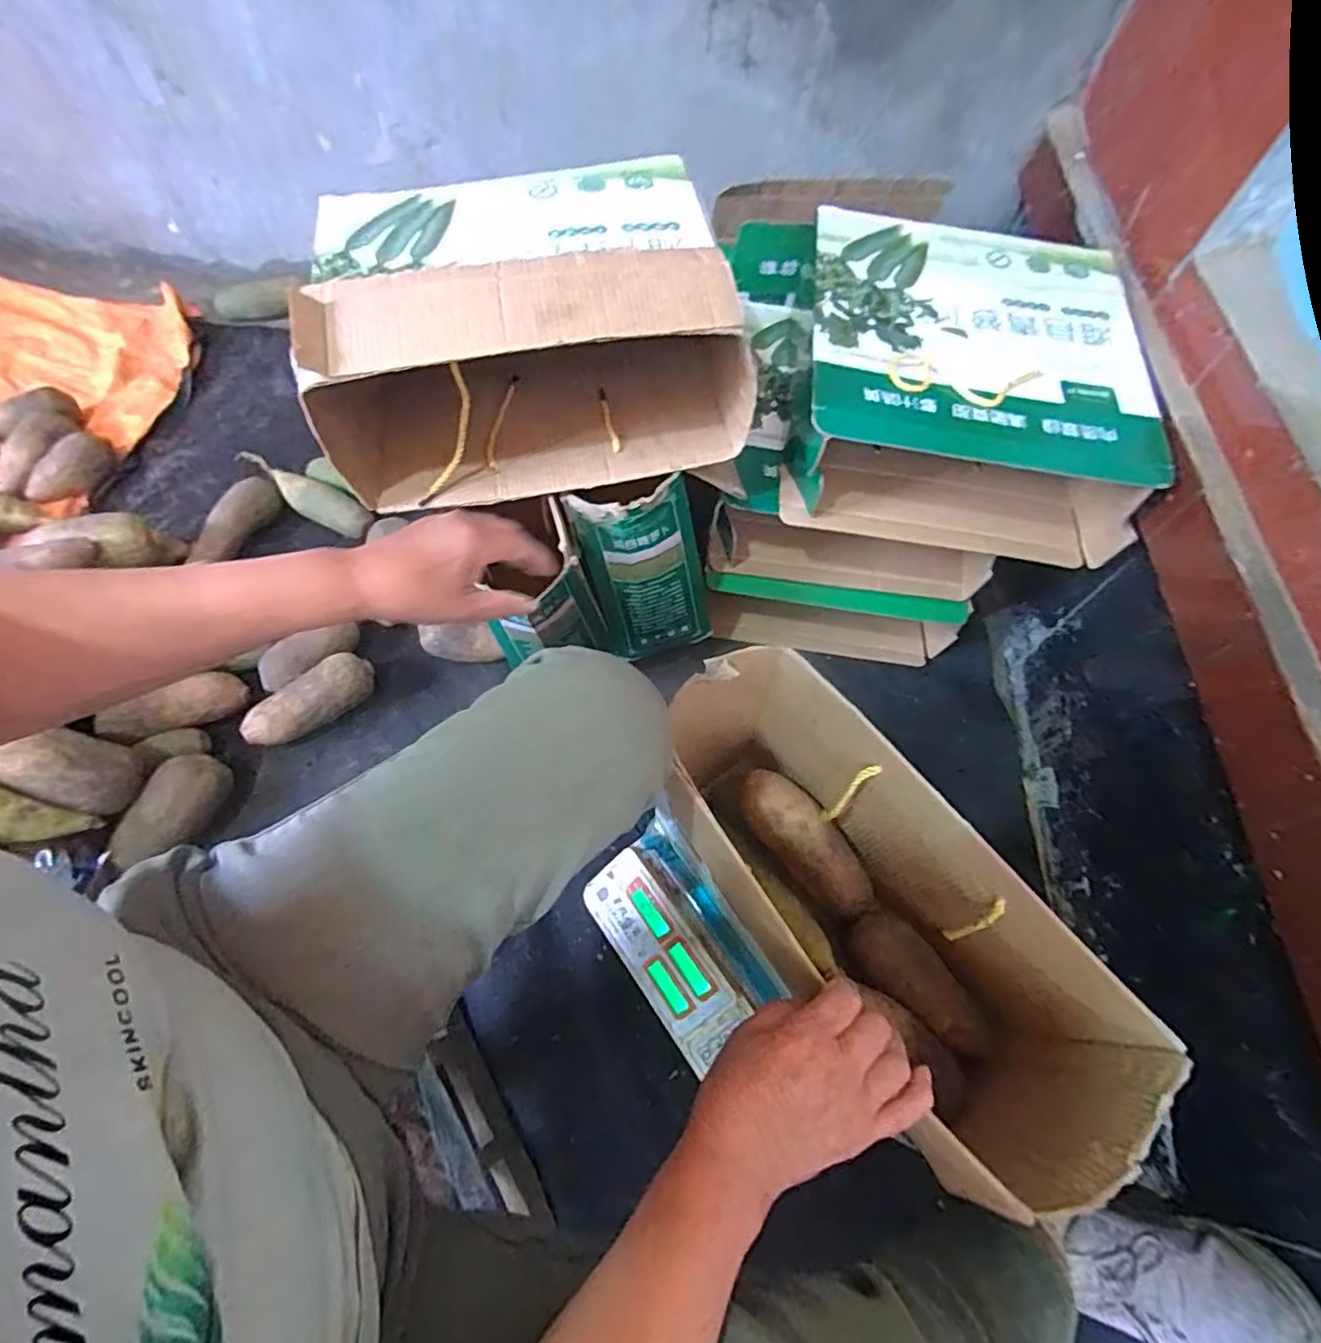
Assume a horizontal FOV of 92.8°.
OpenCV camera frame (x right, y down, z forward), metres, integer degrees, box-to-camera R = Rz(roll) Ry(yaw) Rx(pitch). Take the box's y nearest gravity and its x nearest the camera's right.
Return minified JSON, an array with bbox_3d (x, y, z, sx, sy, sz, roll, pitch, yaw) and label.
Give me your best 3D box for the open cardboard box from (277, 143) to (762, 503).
[{"bbox_3d":[-0.120,-0.330,0.607,0.356,0.182,0.261,-9,62,-9],"label":"open cardboard box"}]

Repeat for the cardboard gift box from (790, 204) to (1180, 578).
[{"bbox_3d":[0.336,-0.326,0.727,0.358,0.166,0.353,8,61,1],"label":"cardboard gift box"}]

